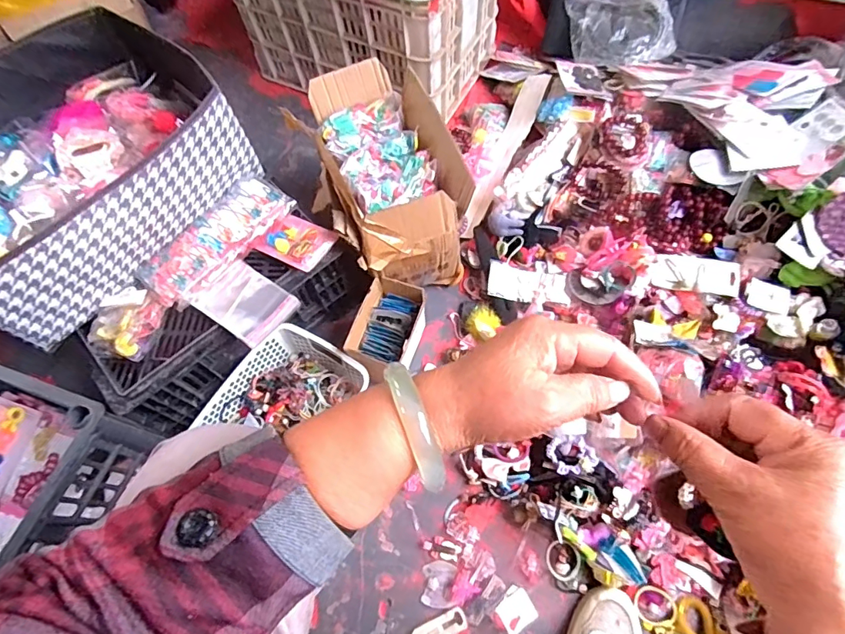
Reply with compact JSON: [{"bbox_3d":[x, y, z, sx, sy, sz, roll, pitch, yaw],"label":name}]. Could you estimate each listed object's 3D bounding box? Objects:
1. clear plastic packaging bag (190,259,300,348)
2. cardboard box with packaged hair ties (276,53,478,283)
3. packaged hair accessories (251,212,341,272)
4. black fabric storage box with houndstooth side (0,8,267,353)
[{"bbox_3d":[-0.250,-0.018,0.697,0.112,0.034,0.094,33,69,23],"label":"clear plastic packaging bag"},{"bbox_3d":[-0.070,-0.225,0.825,0.218,0.230,0.335,-24,66,-8],"label":"cardboard box with packaged hair ties"},{"bbox_3d":[-0.187,-0.114,0.730,0.102,0.022,0.078,27,69,15],"label":"packaged hair accessories"},{"bbox_3d":[-0.502,-0.217,0.684,0.356,0.161,0.407,38,72,18],"label":"black fabric storage box with houndstooth side"}]

